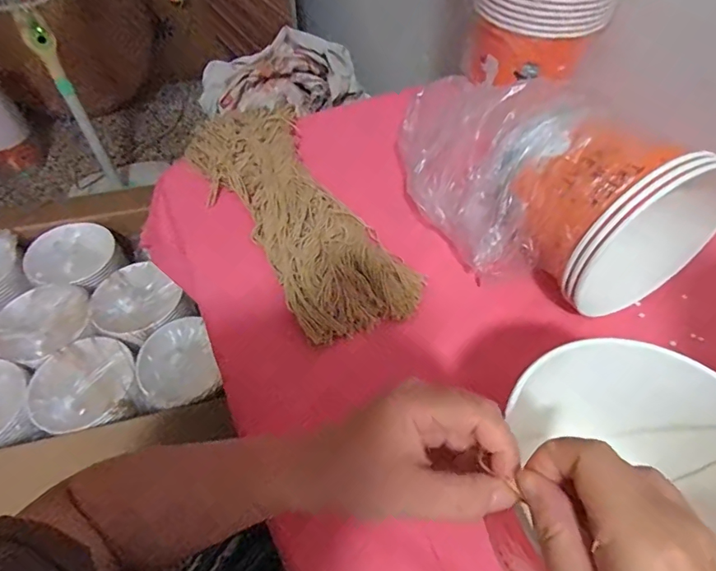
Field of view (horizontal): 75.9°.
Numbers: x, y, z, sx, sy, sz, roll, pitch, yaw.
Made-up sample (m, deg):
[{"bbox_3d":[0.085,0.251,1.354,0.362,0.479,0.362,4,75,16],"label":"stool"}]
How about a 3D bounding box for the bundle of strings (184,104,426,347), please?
[{"bbox_3d":[-0.079,-0.096,0.531,0.148,0.054,0.385,-24,57,-17],"label":"bundle of strings"}]

